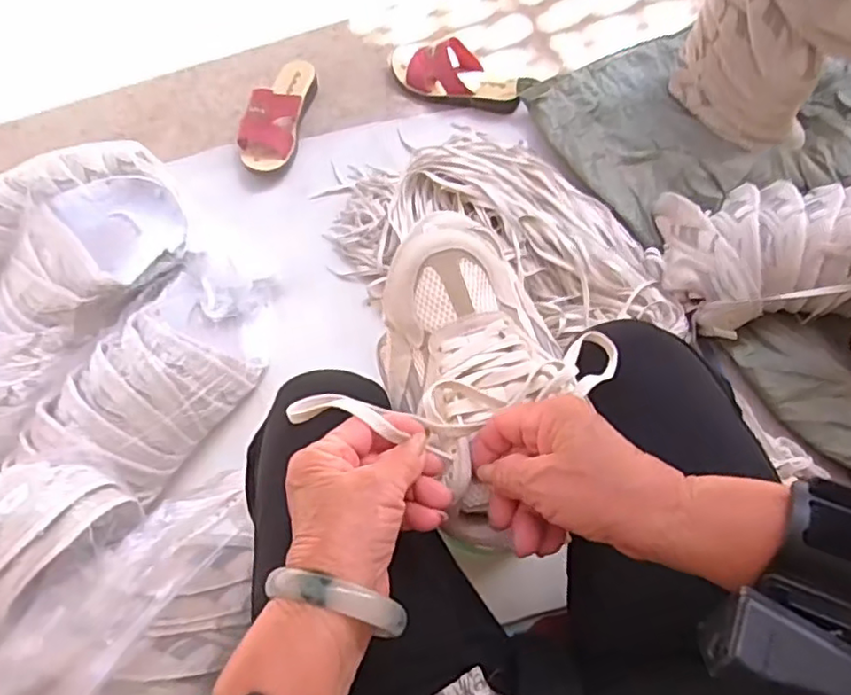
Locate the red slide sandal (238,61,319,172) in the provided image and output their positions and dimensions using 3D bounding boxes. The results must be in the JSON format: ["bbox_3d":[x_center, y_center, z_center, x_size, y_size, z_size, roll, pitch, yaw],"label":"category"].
[{"bbox_3d":[-0.244,-0.383,1.031,0.085,0.074,0.219,9,69,5],"label":"red slide sandal"}]

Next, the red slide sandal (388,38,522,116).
[{"bbox_3d":[0.047,-0.454,1.052,0.236,0.072,0.080,24,71,10],"label":"red slide sandal"}]

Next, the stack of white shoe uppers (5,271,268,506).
[{"bbox_3d":[-0.320,0.043,0.790,0.152,0.140,0.296,29,73,10],"label":"stack of white shoe uppers"}]

